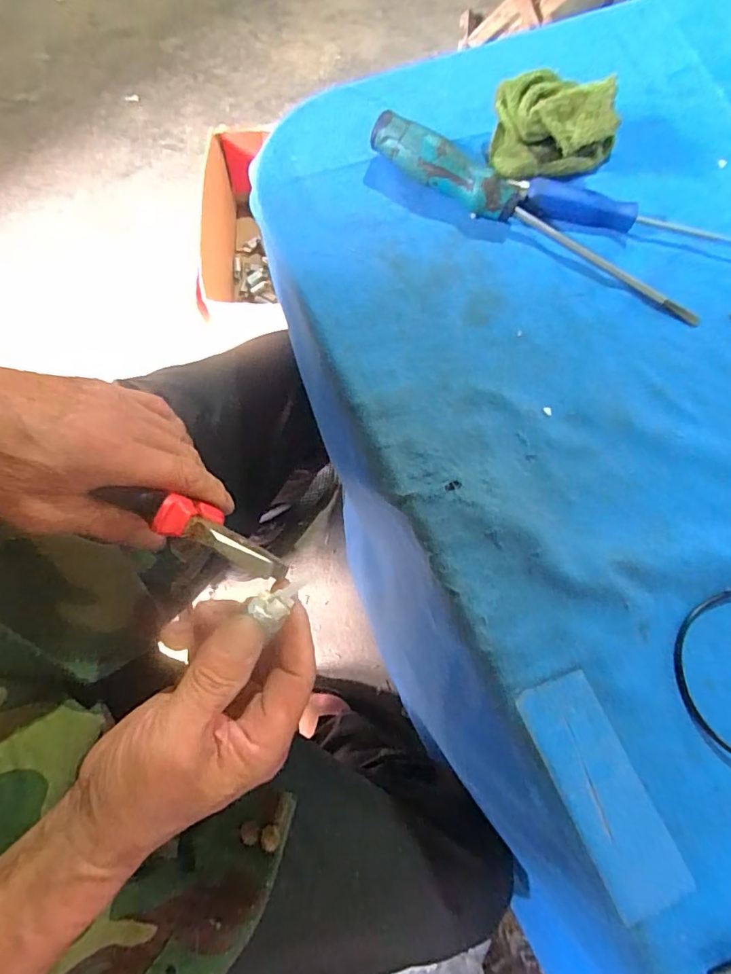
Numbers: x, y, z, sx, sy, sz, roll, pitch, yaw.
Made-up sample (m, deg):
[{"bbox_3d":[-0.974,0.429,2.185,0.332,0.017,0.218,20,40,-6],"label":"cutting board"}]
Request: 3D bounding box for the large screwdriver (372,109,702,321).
[{"bbox_3d":[0.116,-0.184,0.356,0.246,0.035,0.024,29,74,6],"label":"large screwdriver"}]

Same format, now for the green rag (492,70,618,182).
[{"bbox_3d":[0.134,-0.256,0.369,0.093,0.050,0.064,-11,74,-5],"label":"green rag"}]

